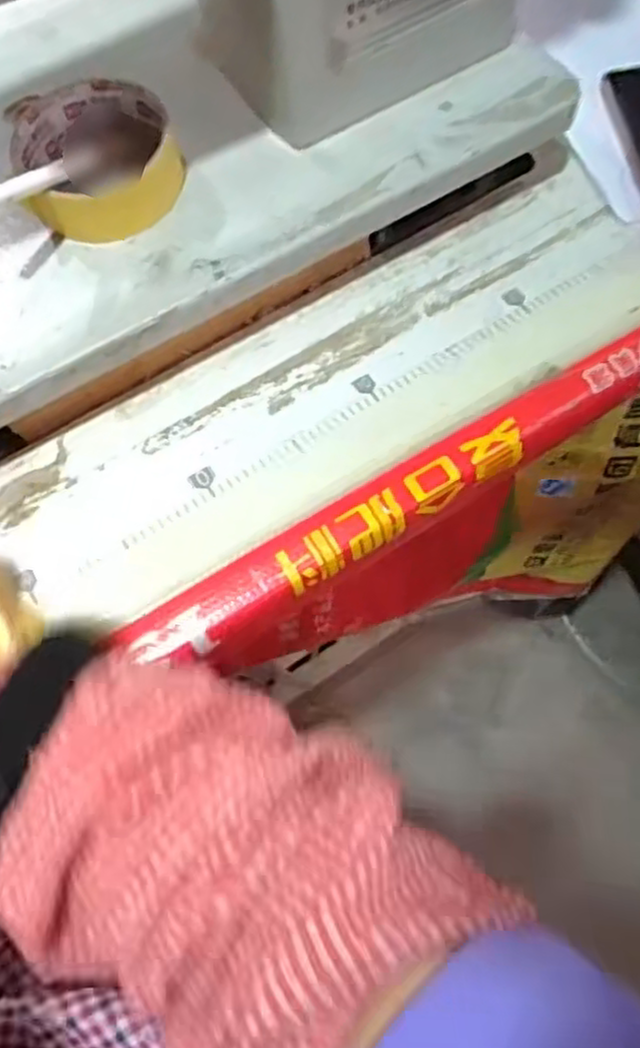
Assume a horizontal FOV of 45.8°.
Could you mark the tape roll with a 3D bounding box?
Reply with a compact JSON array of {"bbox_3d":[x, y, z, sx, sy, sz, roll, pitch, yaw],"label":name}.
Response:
[{"bbox_3d":[-0.113,-0.189,0.391,0.080,0.036,0.079,-1,68,1],"label":"tape roll"}]

